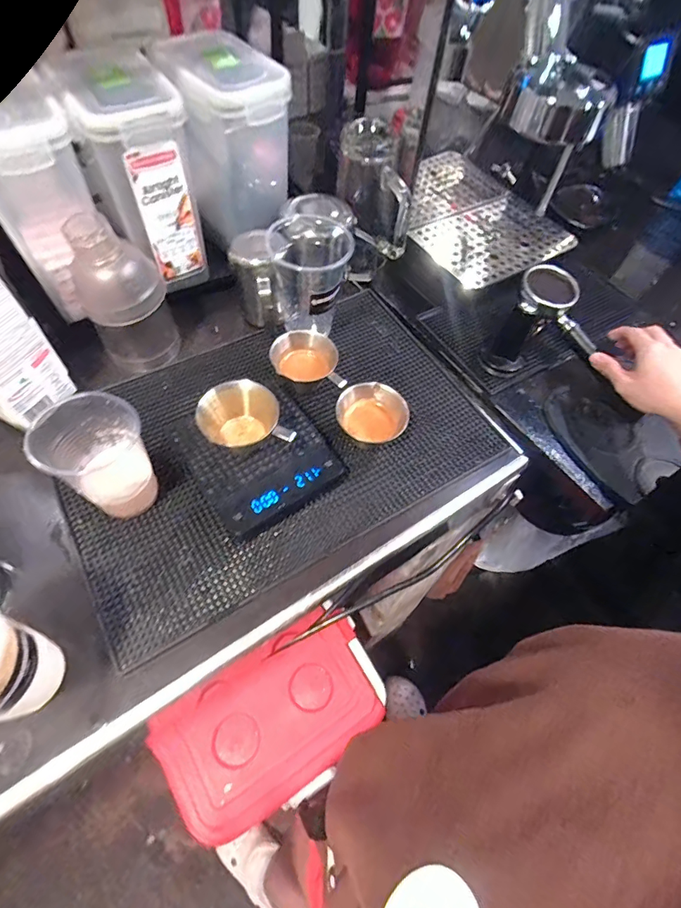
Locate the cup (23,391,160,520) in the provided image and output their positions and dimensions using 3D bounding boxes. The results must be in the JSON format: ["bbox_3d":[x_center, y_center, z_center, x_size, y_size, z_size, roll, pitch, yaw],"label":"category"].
[{"bbox_3d":[-0.209,0.004,0.391,0.070,0.108,0.070,2,60,-3],"label":"cup"}]

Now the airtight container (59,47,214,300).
[{"bbox_3d":[-0.221,-0.309,0.505,0.102,0.193,0.149,-21,63,-15],"label":"airtight container"}]

